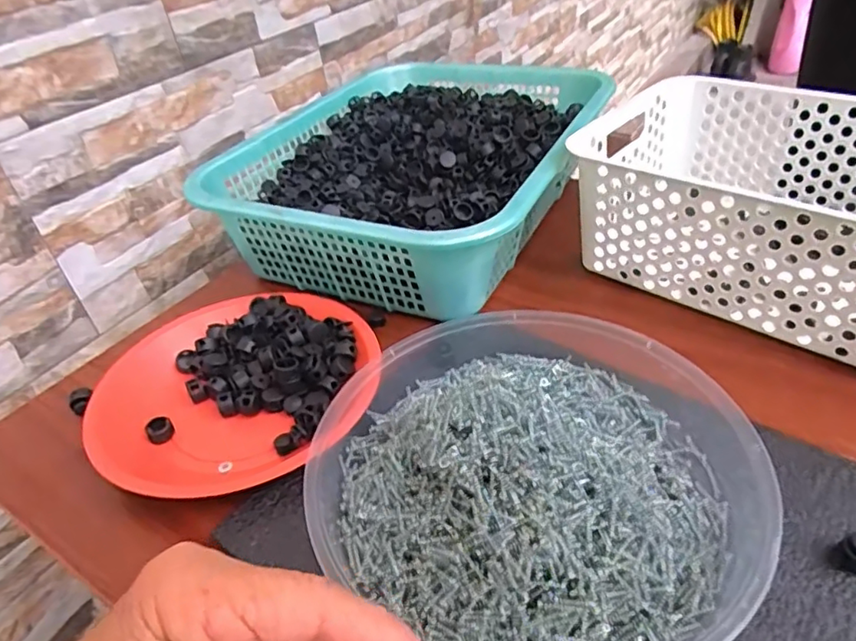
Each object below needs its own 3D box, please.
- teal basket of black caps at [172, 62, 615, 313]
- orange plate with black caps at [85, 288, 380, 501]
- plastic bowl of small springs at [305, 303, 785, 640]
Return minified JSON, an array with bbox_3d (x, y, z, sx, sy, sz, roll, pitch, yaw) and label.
[{"bbox_3d":[0.000,-0.156,0.584,0.293,0.092,0.396,13,43,23],"label":"teal basket of black caps"},{"bbox_3d":[-0.134,0.044,0.420,0.169,0.033,0.180,-4,39,3],"label":"orange plate with black caps"},{"bbox_3d":[0.055,0.073,0.324,0.233,0.050,0.222,-4,39,3],"label":"plastic bowl of small springs"}]

